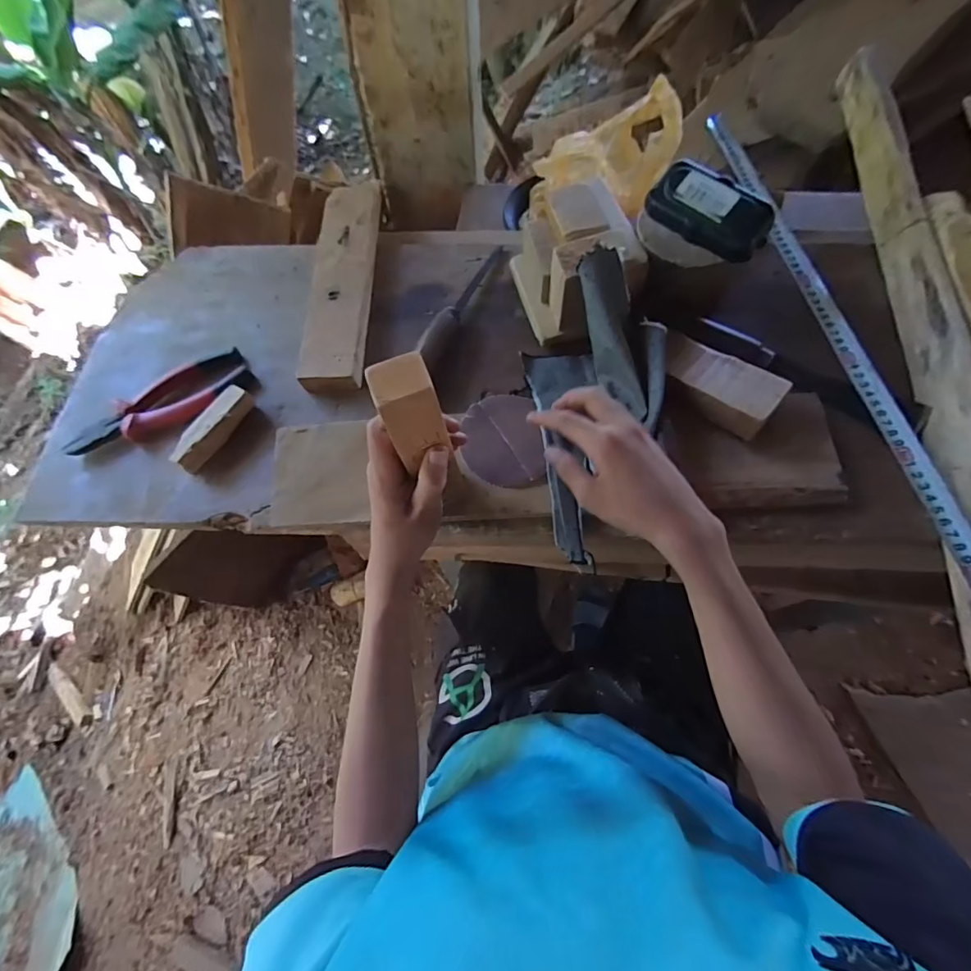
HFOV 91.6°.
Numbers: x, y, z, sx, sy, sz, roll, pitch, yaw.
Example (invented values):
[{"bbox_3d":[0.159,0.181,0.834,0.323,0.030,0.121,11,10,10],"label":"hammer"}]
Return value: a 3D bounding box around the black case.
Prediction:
[{"bbox_3d":[0.199,-0.245,0.421,0.106,0.035,0.045,40,75,16],"label":"black case"}]

